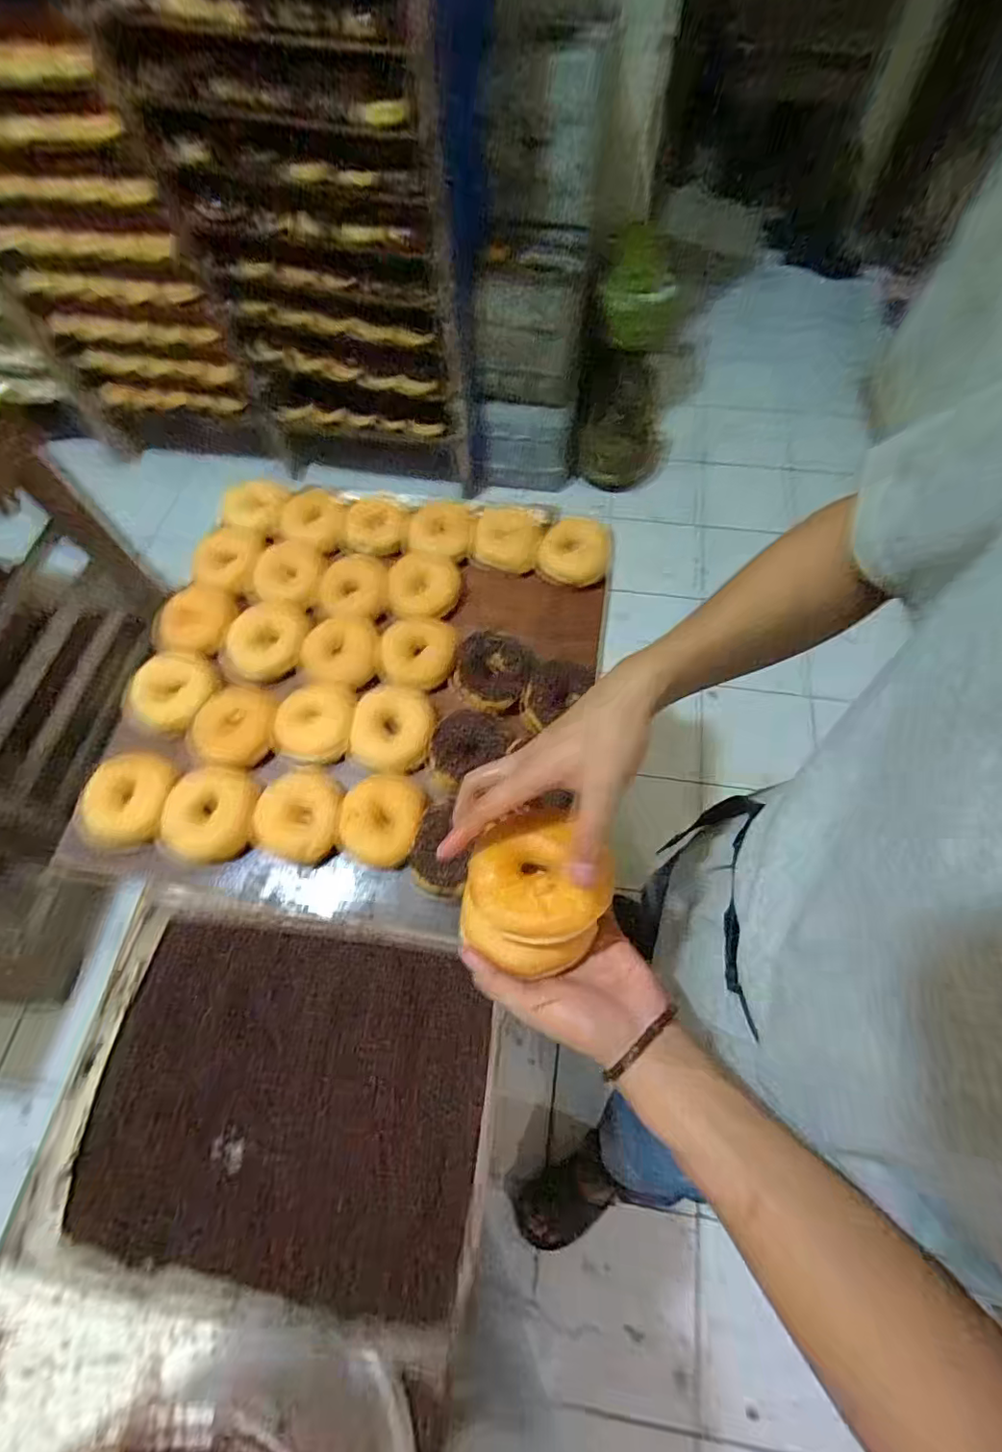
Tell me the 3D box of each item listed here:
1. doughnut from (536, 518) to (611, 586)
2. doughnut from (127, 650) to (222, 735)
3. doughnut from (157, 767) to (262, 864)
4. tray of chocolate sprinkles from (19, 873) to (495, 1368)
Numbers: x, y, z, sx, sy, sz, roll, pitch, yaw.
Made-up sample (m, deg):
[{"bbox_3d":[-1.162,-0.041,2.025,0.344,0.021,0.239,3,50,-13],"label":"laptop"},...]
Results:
[{"bbox_3d":[0.094,-0.224,0.728,0.089,0.092,0.024,16,66,9],"label":"doughnut"},{"bbox_3d":[-0.386,-0.043,0.659,0.081,0.032,0.099,37,70,17],"label":"doughnut"},{"bbox_3d":[-0.317,0.097,0.615,0.092,0.032,0.098,-1,64,1],"label":"doughnut"},{"bbox_3d":[-0.196,0.325,0.498,0.370,0.059,0.296,7,64,5],"label":"tray of chocolate sprinkles"}]

